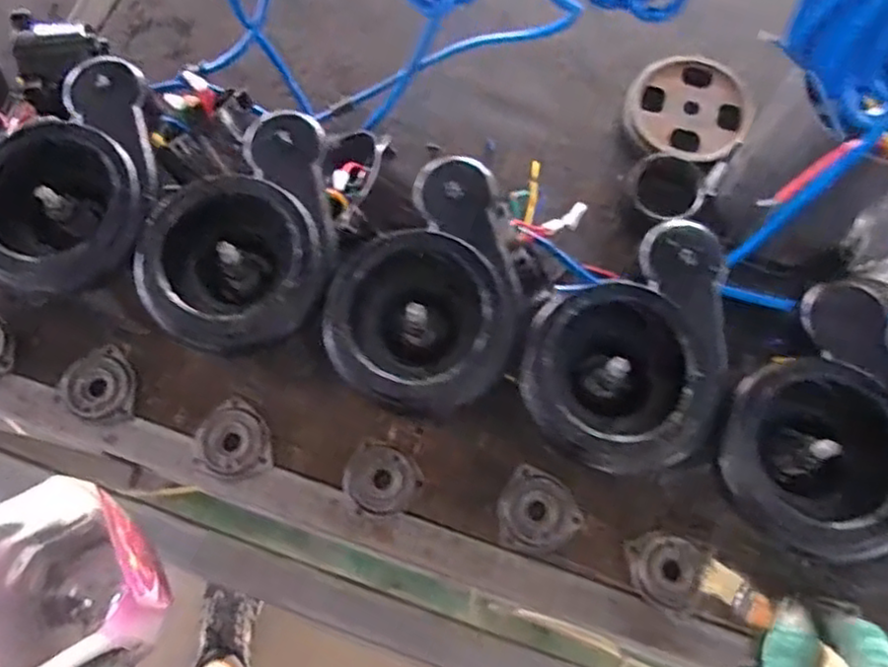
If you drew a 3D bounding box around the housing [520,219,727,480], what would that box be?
[{"bbox_3d":[0.115,0.003,0.432,0.117,0.043,0.166,13,73,4],"label":"housing"}]

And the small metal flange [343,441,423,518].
[{"bbox_3d":[-0.053,0.123,0.566,0.060,0.017,0.058,0,73,0],"label":"small metal flange"}]

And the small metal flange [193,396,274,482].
[{"bbox_3d":[-0.182,0.091,0.576,0.061,0.012,0.066,-13,74,-4],"label":"small metal flange"}]

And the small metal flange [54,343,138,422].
[{"bbox_3d":[-0.306,0.044,0.590,0.063,0.017,0.065,-2,73,-1],"label":"small metal flange"}]

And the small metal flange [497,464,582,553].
[{"bbox_3d":[0.079,0.150,0.561,0.065,0.023,0.066,0,73,0],"label":"small metal flange"}]

